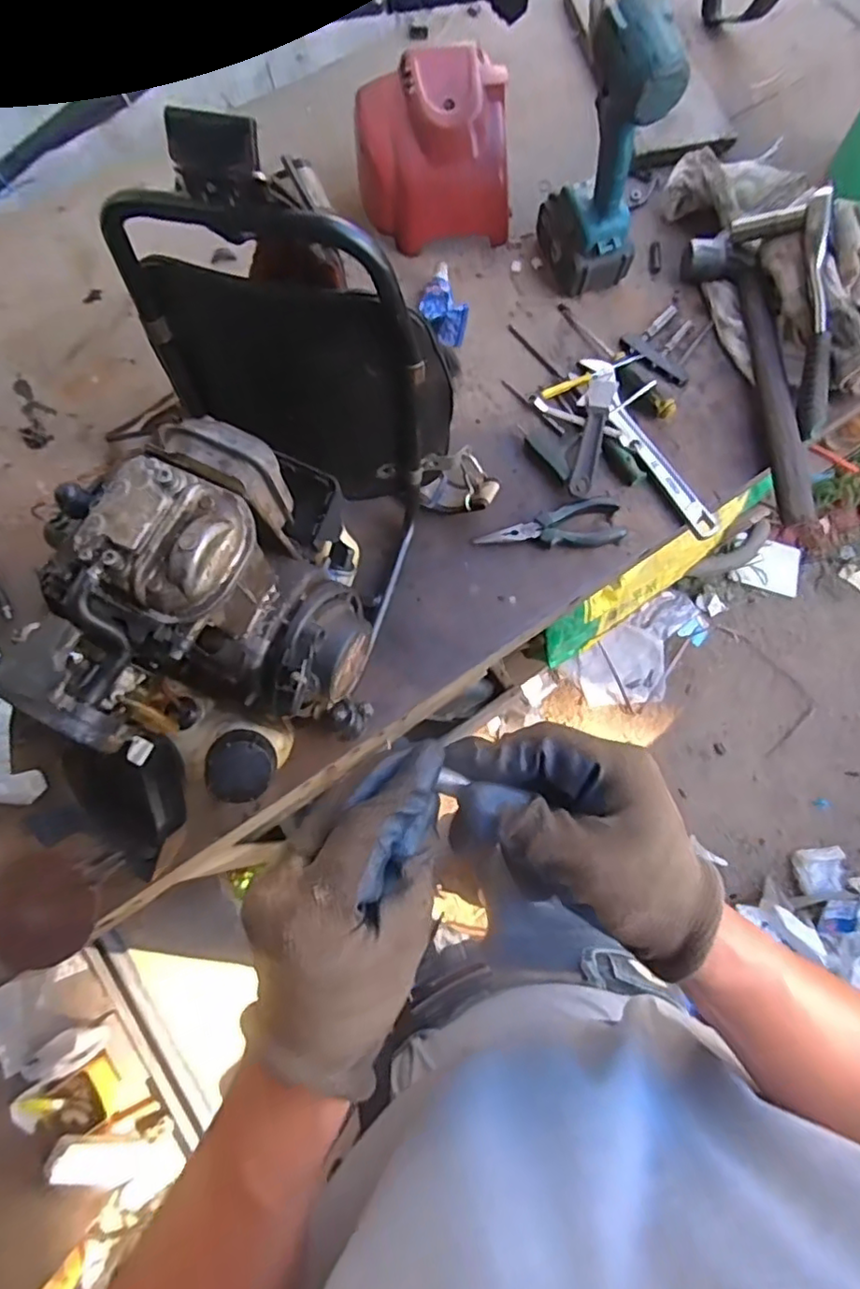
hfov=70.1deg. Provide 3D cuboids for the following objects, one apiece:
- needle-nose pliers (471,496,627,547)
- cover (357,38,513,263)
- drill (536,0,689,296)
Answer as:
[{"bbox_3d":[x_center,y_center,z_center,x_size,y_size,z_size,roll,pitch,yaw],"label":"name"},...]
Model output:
[{"bbox_3d":[0.131,-0.119,0.650,0.155,0.018,0.053,-14,76,-5],"label":"needle-nose pliers"},{"bbox_3d":[0.002,-0.561,0.711,0.164,0.131,0.148,-9,75,-3],"label":"cover"},{"bbox_3d":[0.179,-0.518,0.644,0.070,0.247,0.143,-19,76,-6],"label":"drill"}]

